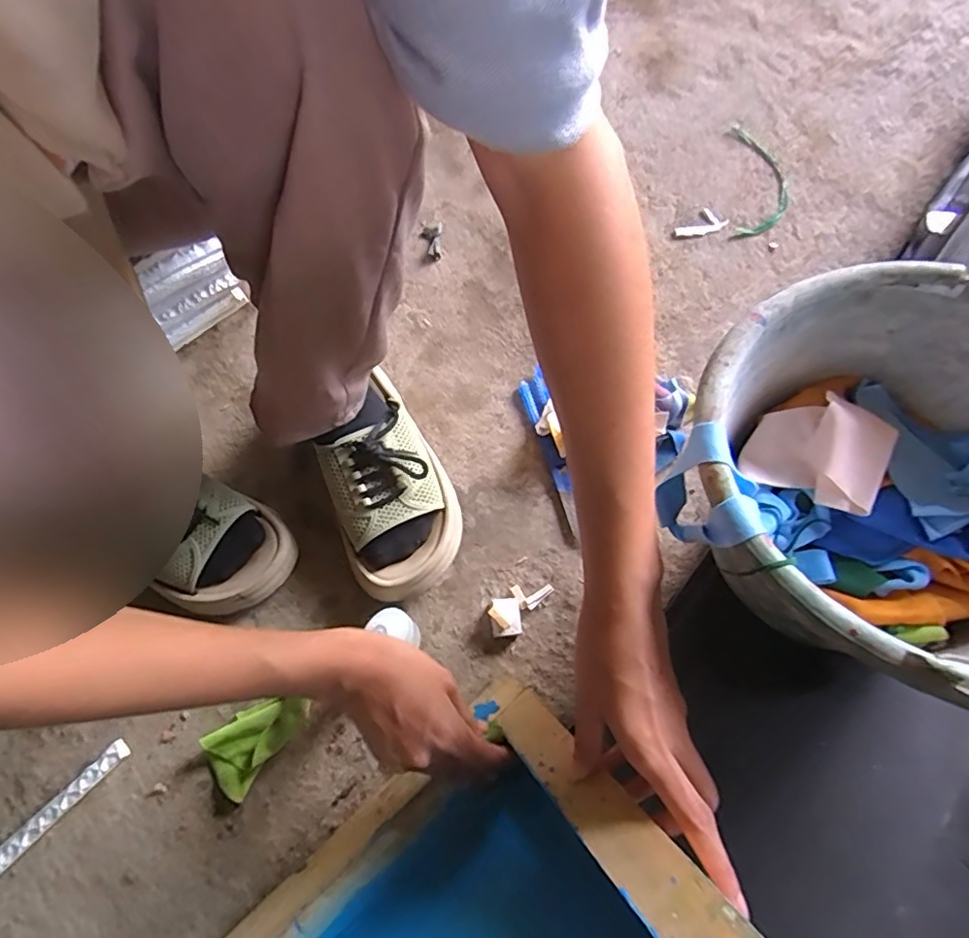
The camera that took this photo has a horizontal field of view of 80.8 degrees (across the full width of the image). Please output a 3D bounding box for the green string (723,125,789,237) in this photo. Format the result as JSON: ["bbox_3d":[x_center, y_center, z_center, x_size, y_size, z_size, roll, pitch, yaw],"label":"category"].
[{"bbox_3d":[0.314,-0.331,0.651,0.066,0.004,0.168,6,70,3],"label":"green string"}]

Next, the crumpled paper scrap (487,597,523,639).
[{"bbox_3d":[0.017,0.126,0.484,0.024,0.017,0.030,-9,70,-2],"label":"crumpled paper scrap"}]

